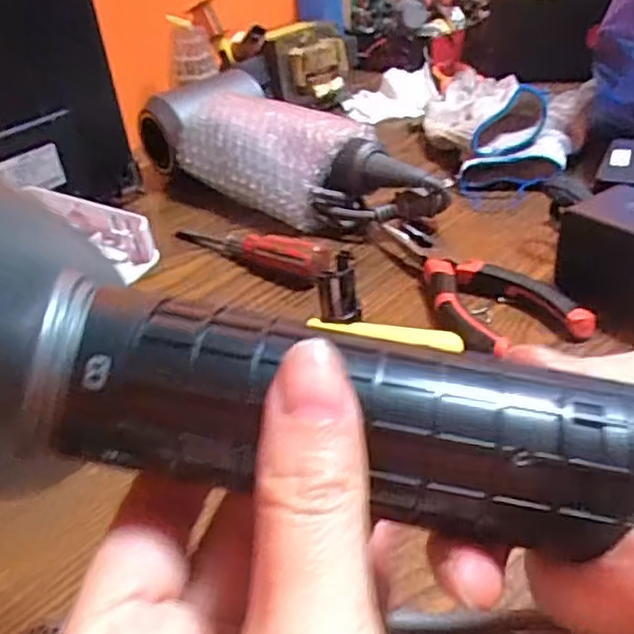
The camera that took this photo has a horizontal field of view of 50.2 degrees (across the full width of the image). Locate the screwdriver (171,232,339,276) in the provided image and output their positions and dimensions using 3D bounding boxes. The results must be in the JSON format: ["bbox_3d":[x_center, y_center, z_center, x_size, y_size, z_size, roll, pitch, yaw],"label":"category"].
[{"bbox_3d":[-0.046,-0.048,0.455,0.138,0.026,0.019,18,40,33],"label":"screwdriver"}]

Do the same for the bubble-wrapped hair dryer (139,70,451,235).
[{"bbox_3d":[-0.025,-0.126,0.529,0.268,0.076,0.092,24,44,38],"label":"bubble-wrapped hair dryer"}]

